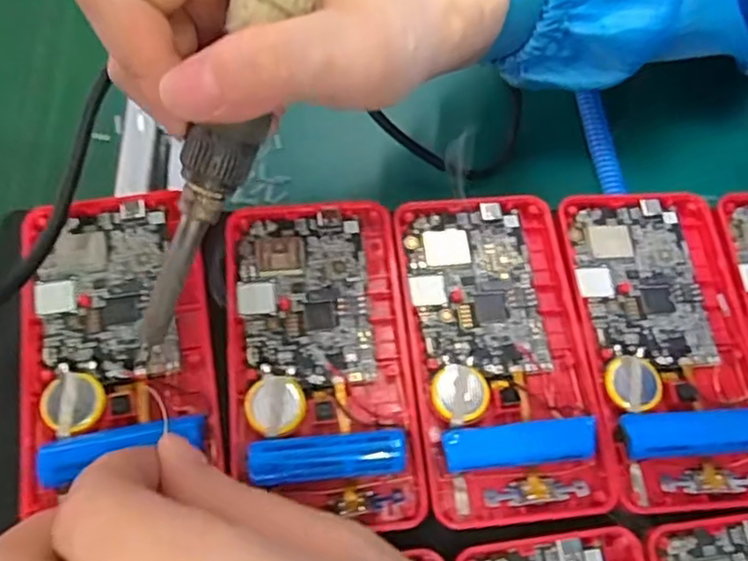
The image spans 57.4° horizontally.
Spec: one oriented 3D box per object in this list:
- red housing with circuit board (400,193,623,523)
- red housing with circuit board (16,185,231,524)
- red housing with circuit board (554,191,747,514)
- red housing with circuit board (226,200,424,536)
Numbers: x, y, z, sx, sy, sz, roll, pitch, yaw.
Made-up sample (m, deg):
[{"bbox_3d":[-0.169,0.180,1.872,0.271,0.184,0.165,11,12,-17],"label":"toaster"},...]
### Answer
[{"bbox_3d":[0.045,0.023,0.245,0.061,0.014,0.118,-5,72,-4],"label":"red housing with circuit board"},{"bbox_3d":[-0.090,0.016,0.236,0.062,0.016,0.103,-13,70,-3],"label":"red housing with circuit board"},{"bbox_3d":[0.108,0.020,0.251,0.062,0.016,0.118,-4,72,-4],"label":"red housing with circuit board"},{"bbox_3d":[-0.020,0.024,0.239,0.061,0.019,0.116,-5,72,-4],"label":"red housing with circuit board"}]

